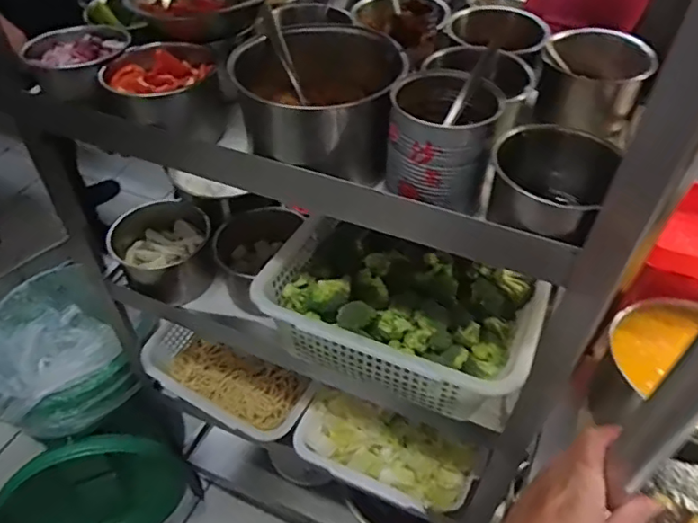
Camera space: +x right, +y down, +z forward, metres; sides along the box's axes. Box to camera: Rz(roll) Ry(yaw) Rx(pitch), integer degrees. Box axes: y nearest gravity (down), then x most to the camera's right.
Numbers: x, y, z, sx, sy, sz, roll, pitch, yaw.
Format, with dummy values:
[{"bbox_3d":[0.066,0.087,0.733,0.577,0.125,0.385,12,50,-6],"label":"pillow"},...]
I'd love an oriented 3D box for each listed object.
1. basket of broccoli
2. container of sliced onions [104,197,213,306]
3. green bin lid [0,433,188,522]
[{"bbox_3d":[0.070,0.051,0.768,0.341,0.108,0.241,16,49,15],"label":"basket of broccoli"},{"bbox_3d":[-0.302,-0.009,0.921,0.150,0.109,0.154,0,47,0],"label":"container of sliced onions"},{"bbox_3d":[-0.568,0.519,1.249,0.381,0.381,0.102,-22,51,-19],"label":"green bin lid"}]

